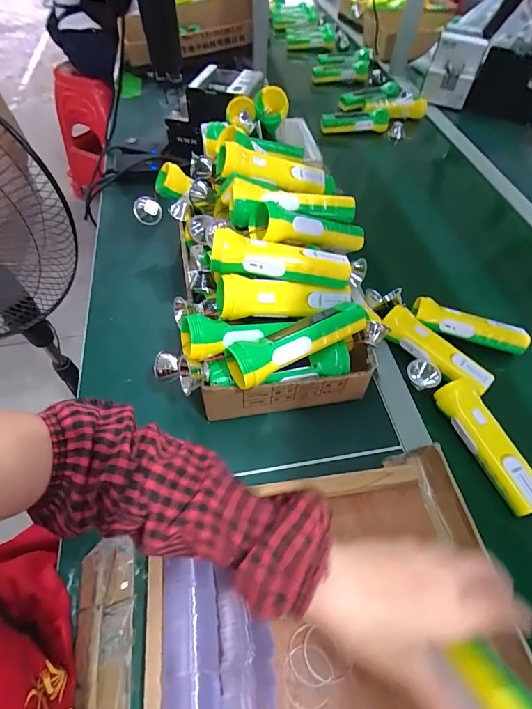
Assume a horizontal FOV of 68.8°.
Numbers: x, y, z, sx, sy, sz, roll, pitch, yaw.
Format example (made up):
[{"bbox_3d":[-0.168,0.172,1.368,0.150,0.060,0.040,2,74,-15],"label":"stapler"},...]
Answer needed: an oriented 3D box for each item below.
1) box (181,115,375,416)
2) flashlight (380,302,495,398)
[{"bbox_3d":[-0.002,-0.145,0.549,0.242,0.157,0.440,-5,54,-6],"label":"box"},{"bbox_3d":[0.237,-0.007,0.540,0.158,0.037,0.042,38,61,22],"label":"flashlight"}]

